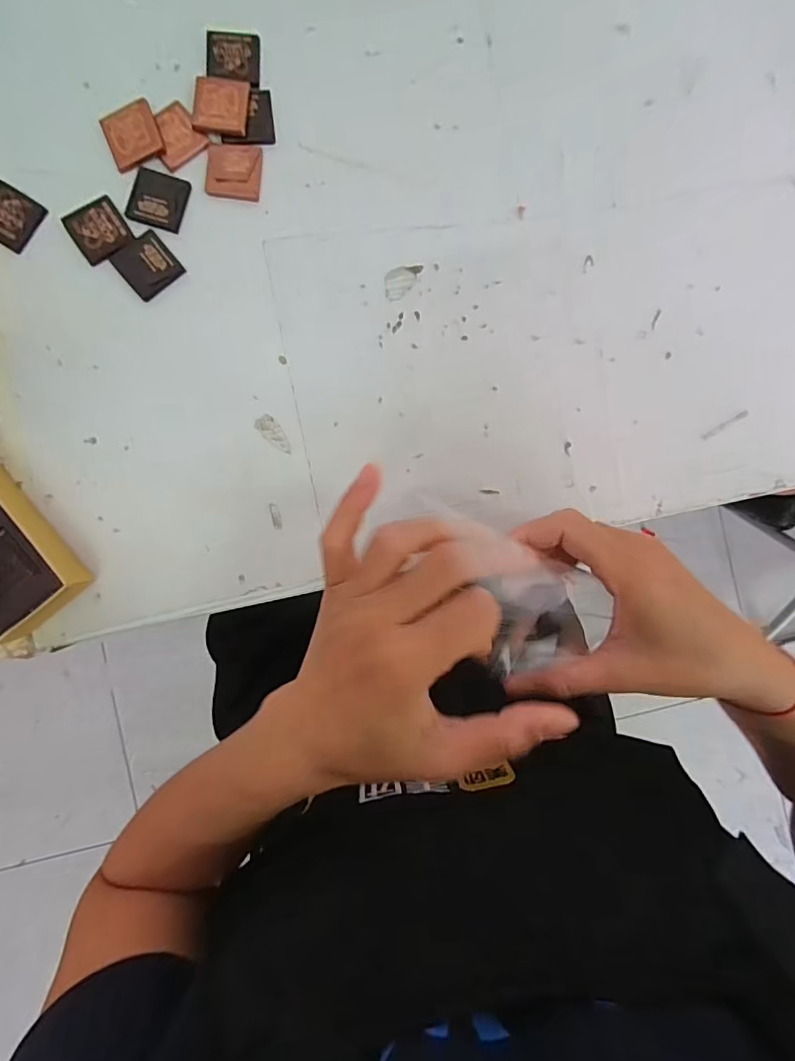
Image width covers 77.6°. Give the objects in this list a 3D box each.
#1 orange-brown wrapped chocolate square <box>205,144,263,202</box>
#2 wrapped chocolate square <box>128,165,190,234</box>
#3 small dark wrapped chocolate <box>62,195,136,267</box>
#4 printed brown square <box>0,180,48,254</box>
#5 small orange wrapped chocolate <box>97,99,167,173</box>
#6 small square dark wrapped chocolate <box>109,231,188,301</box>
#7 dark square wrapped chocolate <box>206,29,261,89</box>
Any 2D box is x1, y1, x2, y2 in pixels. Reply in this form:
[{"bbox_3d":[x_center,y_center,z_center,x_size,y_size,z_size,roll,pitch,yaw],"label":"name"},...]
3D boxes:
[{"bbox_3d":[-0.106,-0.234,0.321,0.035,0.004,0.034,4,88,-4],"label":"orange-brown wrapped chocolate square"},{"bbox_3d":[-0.153,-0.212,0.316,0.035,0.004,0.035,15,87,-4],"label":"wrapped chocolate square"},{"bbox_3d":[-0.189,-0.191,0.313,0.033,0.004,0.035,-33,91,-4],"label":"small dark wrapped chocolate"},{"bbox_3d":[-0.243,-0.196,0.310,0.033,0.005,0.034,33,87,-3],"label":"printed brown square"},{"bbox_3d":[-0.168,-0.251,0.313,0.034,0.008,0.033,-22,90,-4],"label":"small orange wrapped chocolate"},{"bbox_3d":[-0.160,-0.170,0.318,0.033,0.004,0.034,-41,92,-4],"label":"small square dark wrapped chocolate"},{"bbox_3d":[-0.107,-0.307,0.322,0.034,0.004,0.037,0,84,-6],"label":"dark square wrapped chocolate"}]

